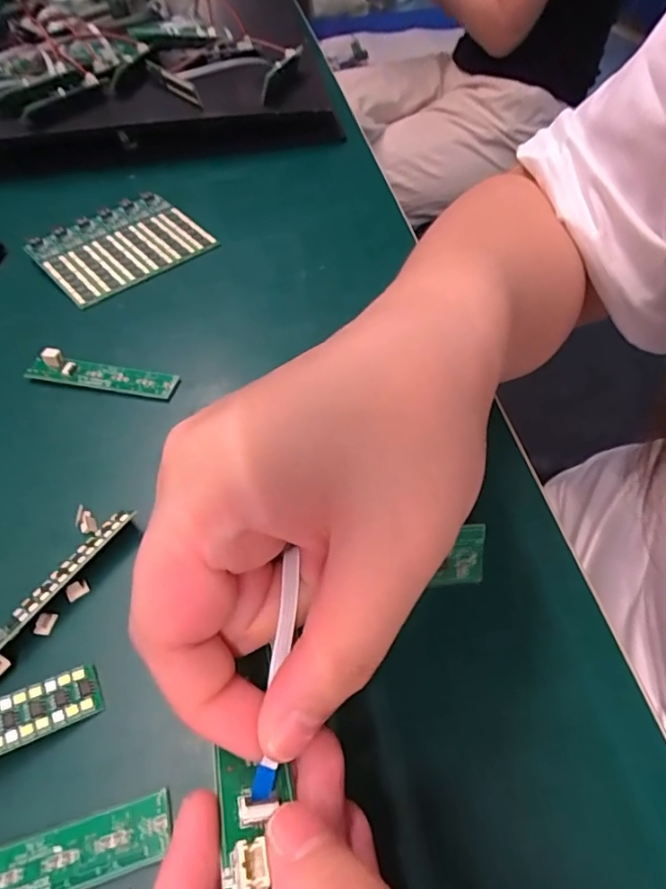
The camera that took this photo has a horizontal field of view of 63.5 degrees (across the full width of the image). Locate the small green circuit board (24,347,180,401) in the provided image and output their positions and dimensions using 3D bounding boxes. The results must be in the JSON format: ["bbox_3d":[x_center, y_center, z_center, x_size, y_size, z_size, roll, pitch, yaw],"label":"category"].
[{"bbox_3d":[-0.123,-0.038,0.288,0.082,0.012,0.019,7,51,11],"label":"small green circuit board"}]

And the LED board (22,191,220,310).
[{"bbox_3d":[-0.145,-0.137,0.368,0.102,0.014,0.083,-37,56,-24],"label":"LED board"}]

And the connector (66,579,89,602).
[{"bbox_3d":[-0.100,0.057,0.211,0.008,0.004,0.005,-32,54,-20],"label":"connector"}]

